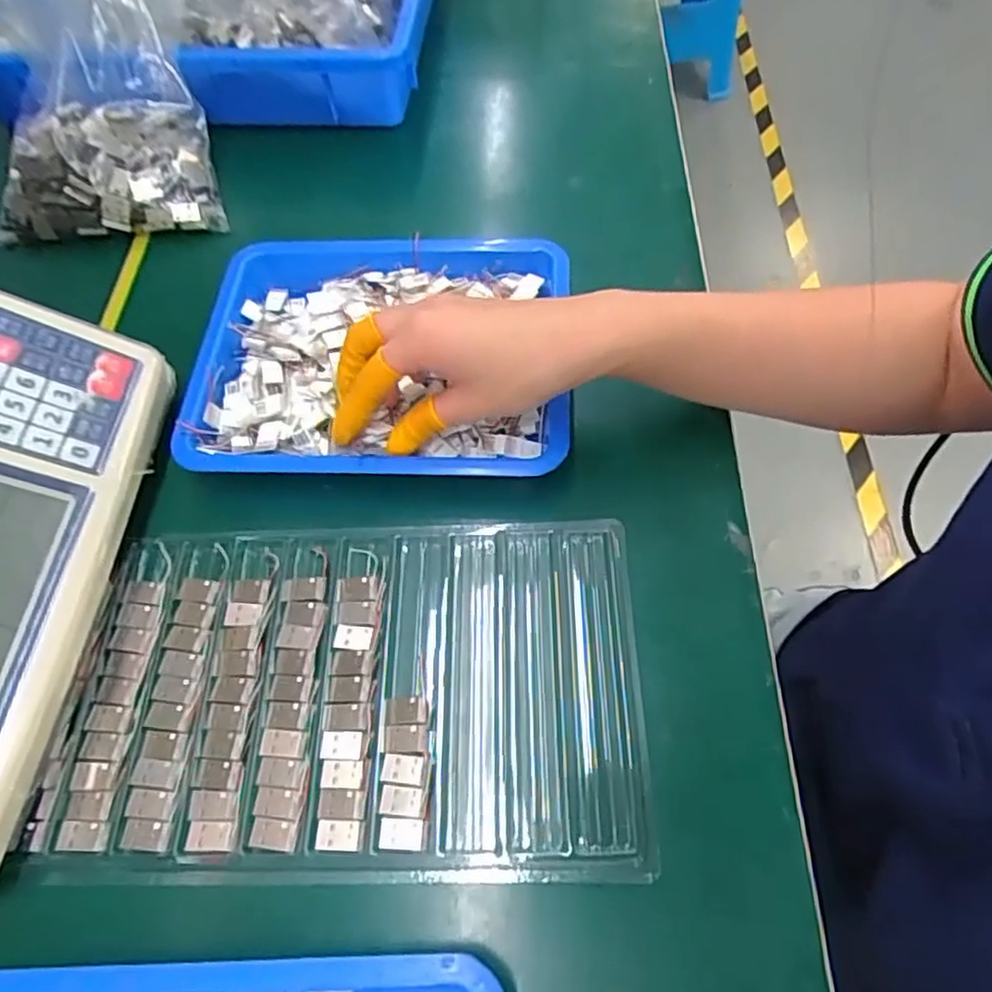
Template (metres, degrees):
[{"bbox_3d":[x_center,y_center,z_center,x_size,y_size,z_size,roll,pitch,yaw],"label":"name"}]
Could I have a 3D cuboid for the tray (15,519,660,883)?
[{"bbox_3d":[-0.067,0.088,0.320,0.267,0.022,0.160,-1,61,3],"label":"tray"}]

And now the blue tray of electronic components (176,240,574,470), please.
[{"bbox_3d":[-0.068,-0.084,0.403,0.213,0.035,0.170,2,63,-1],"label":"blue tray of electronic components"}]

